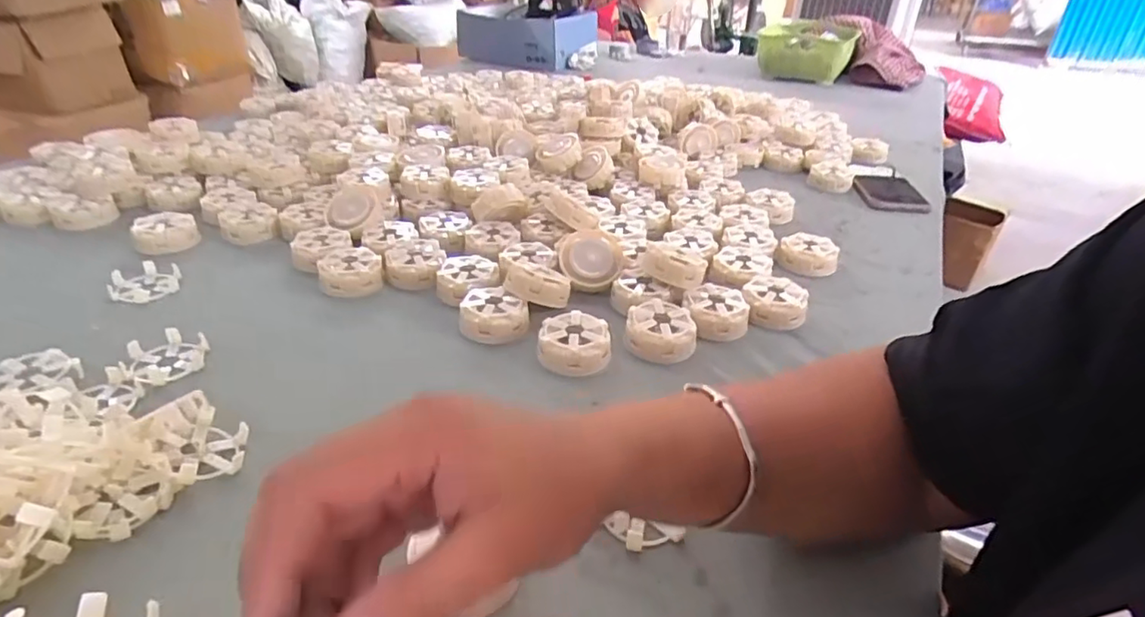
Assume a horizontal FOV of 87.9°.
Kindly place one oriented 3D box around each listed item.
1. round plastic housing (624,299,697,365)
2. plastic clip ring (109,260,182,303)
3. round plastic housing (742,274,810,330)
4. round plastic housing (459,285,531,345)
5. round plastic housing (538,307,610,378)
[{"bbox_3d":[0.078,0.018,0.532,0.059,0.027,0.059,7,32,3],"label":"round plastic housing"},{"bbox_3d":[-0.413,-0.027,0.573,0.054,0.014,0.052,-7,34,-19],"label":"plastic clip ring"},{"bbox_3d":[0.196,-0.005,0.580,0.059,0.031,0.059,4,32,-2],"label":"round plastic housing"},{"bbox_3d":[-0.073,0.005,0.547,0.060,0.028,0.060,4,32,-2],"label":"round plastic housing"},{"bbox_3d":[0.002,0.028,0.510,0.060,0.028,0.060,4,32,-2],"label":"round plastic housing"}]

